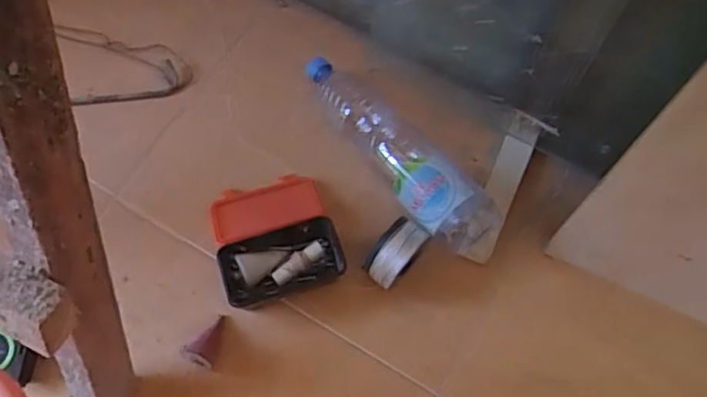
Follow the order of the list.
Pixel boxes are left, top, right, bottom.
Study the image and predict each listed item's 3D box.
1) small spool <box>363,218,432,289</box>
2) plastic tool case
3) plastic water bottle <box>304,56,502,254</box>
[{"bbox_3d":[0.048,0.072,0.760,0.052,0.072,0.083,37,72,14],"label":"small spool"},{"bbox_3d":[-0.103,0.046,0.786,0.148,0.051,0.167,-16,68,-7],"label":"plastic tool case"},{"bbox_3d":[0.058,-0.074,0.808,0.106,0.099,0.346,-33,72,-13],"label":"plastic water bottle"}]

